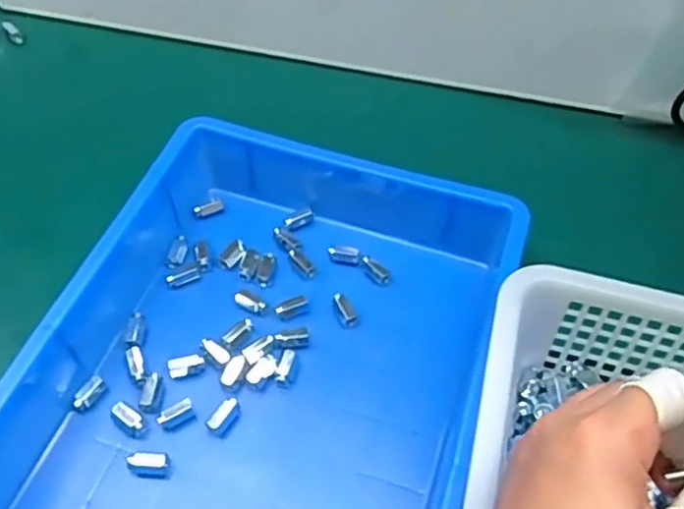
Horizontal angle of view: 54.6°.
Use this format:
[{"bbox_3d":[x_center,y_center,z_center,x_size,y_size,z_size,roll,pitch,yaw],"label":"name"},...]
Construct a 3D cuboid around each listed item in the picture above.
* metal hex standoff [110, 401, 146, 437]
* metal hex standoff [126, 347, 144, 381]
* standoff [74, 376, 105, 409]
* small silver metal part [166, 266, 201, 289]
[{"bbox_3d":[-0.127,0.097,0.392,0.023,0.007,0.012,29,58,17],"label":"metal hex standoff"},{"bbox_3d":[-0.128,0.067,0.411,0.009,0.006,0.023,-19,57,-15],"label":"metal hex standoff"},{"bbox_3d":[-0.153,0.083,0.402,0.009,0.005,0.021,28,58,17],"label":"standoff"},{"bbox_3d":[-0.108,0.015,0.451,0.022,0.006,0.010,-18,57,-14],"label":"small silver metal part"}]

